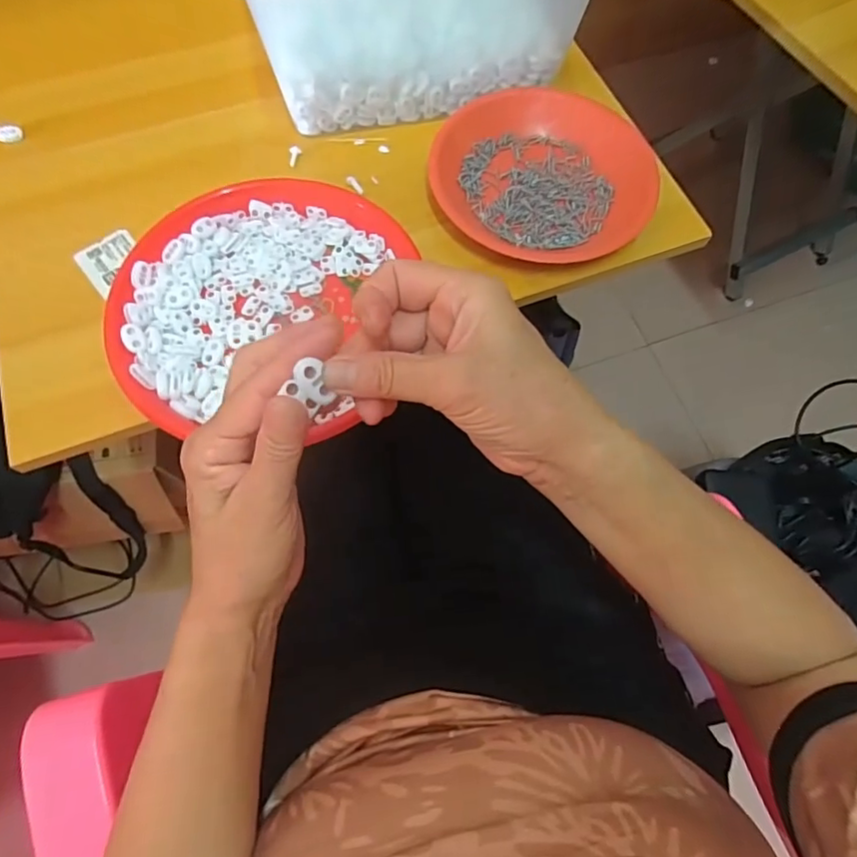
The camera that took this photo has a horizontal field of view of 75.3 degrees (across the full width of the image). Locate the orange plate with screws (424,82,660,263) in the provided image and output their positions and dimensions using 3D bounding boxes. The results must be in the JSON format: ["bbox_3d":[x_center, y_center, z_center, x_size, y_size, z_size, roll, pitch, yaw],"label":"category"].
[{"bbox_3d":[0.110,-0.231,0.499,0.189,0.031,0.189,0,70,-1],"label":"orange plate with screws"}]

